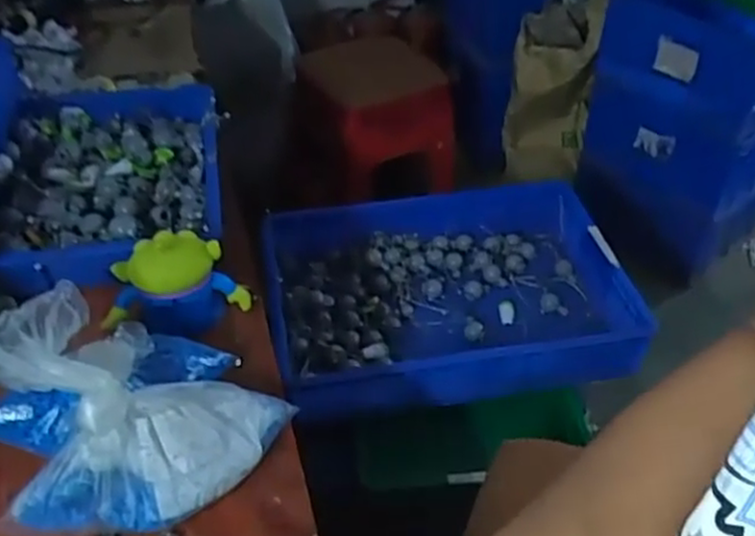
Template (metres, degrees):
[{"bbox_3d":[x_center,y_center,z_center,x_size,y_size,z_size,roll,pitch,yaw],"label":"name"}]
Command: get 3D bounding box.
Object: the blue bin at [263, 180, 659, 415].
[{"bbox_3d":[0.126,0.027,1.333,0.622,0.126,0.488,-9,45,-8],"label":"blue bin"}]

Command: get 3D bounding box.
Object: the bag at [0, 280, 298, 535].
[{"bbox_3d":[-0.238,0.131,0.705,0.263,0.155,0.211,-28,50,-25],"label":"bag"}]

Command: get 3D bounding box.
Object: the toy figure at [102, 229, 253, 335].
[{"bbox_3d":[-0.237,0.023,0.843,0.166,0.125,0.060,-12,45,-11],"label":"toy figure"}]

